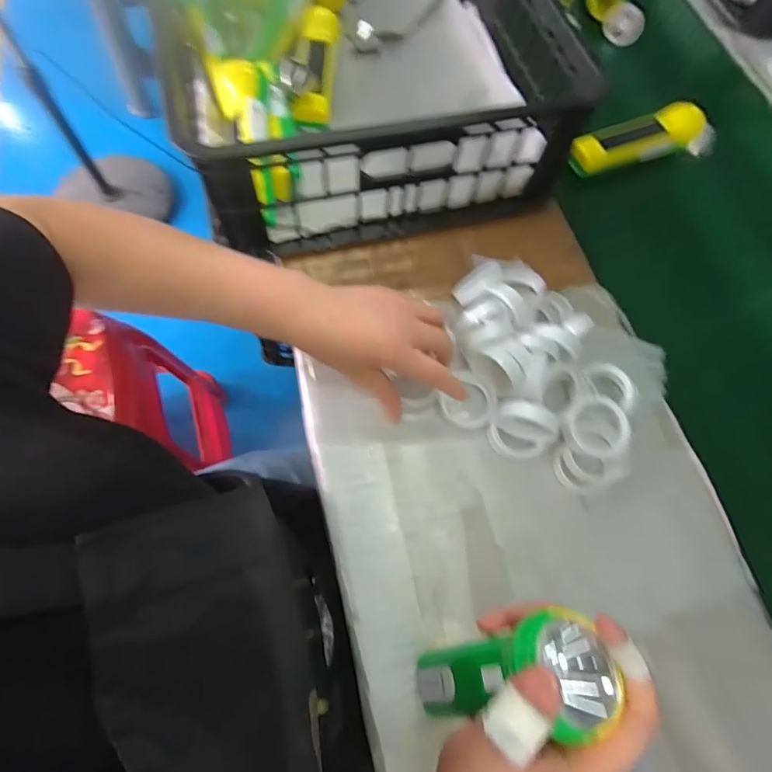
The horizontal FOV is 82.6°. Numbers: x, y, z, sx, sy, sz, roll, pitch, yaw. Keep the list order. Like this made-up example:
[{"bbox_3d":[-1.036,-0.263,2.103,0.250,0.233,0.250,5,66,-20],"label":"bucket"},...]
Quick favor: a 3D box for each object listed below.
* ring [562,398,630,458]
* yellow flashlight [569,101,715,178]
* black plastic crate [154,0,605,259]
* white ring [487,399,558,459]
[{"bbox_3d":[0.182,0.037,0.380,0.057,0.010,0.050,-33,83,-8],"label":"ring"},{"bbox_3d":[0.328,-0.310,0.559,0.227,0.046,0.050,-19,71,-12],"label":"yellow flashlight"},{"bbox_3d":[-0.059,-0.461,0.532,0.392,0.137,0.605,-14,70,-10],"label":"black plastic crate"},{"bbox_3d":[0.118,0.039,0.380,0.053,0.058,0.032,35,70,9],"label":"white ring"}]

